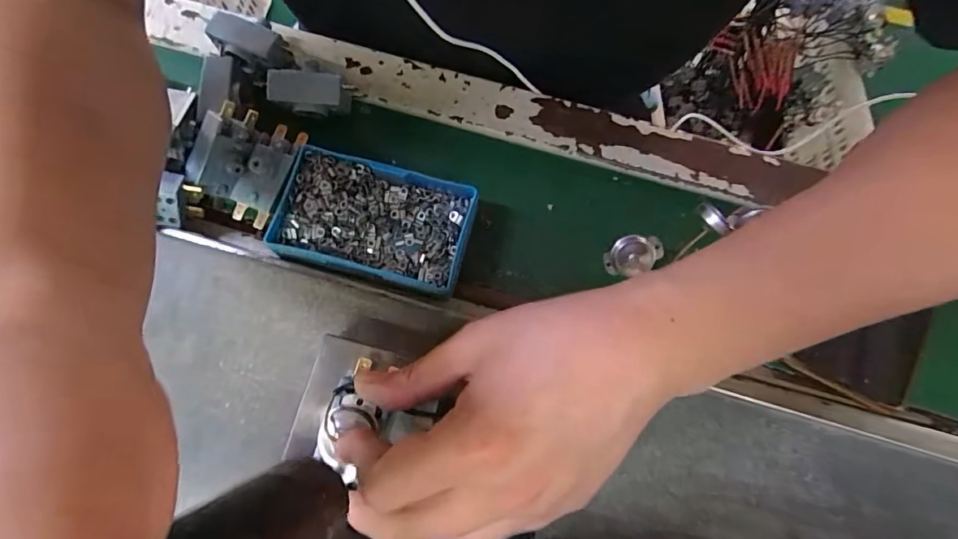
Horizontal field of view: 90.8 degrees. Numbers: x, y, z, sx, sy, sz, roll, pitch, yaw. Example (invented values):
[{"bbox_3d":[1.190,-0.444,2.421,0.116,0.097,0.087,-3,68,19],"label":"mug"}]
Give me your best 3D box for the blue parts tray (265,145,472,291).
[{"bbox_3d":[-0.064,-0.030,0.295,0.114,0.022,0.068,13,78,3],"label":"blue parts tray"}]

